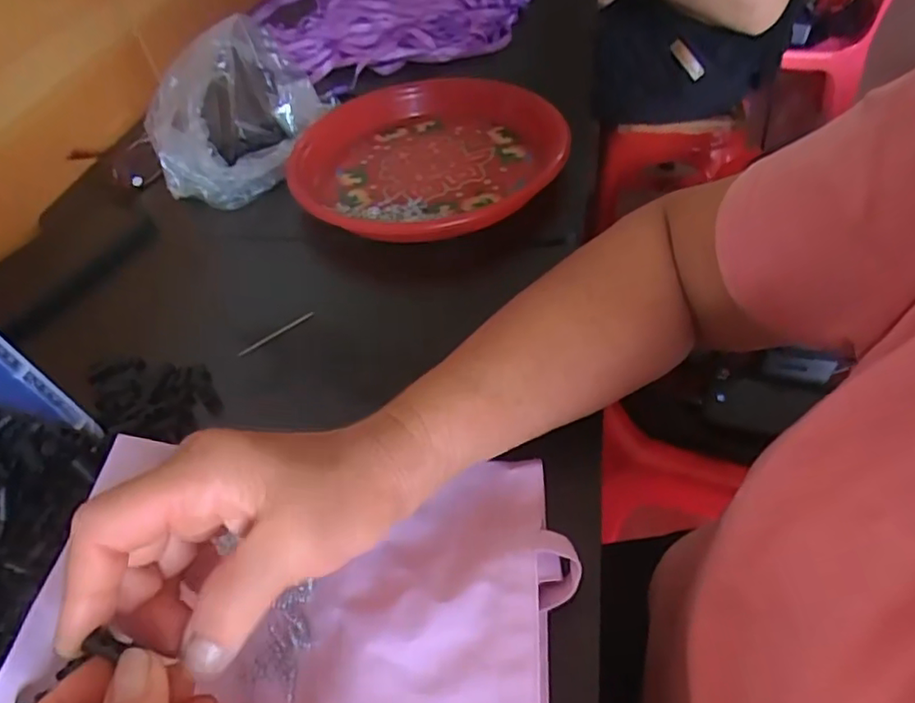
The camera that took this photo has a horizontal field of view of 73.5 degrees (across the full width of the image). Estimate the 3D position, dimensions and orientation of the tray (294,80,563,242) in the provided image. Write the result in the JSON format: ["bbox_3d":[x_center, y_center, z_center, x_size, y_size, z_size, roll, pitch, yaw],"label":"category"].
[{"bbox_3d":[-0.026,-0.172,0.533,0.223,0.039,0.229,-3,44,3],"label":"tray"}]

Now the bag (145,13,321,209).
[{"bbox_3d":[-0.196,-0.204,0.532,0.087,0.113,0.150,10,50,17],"label":"bag"}]

